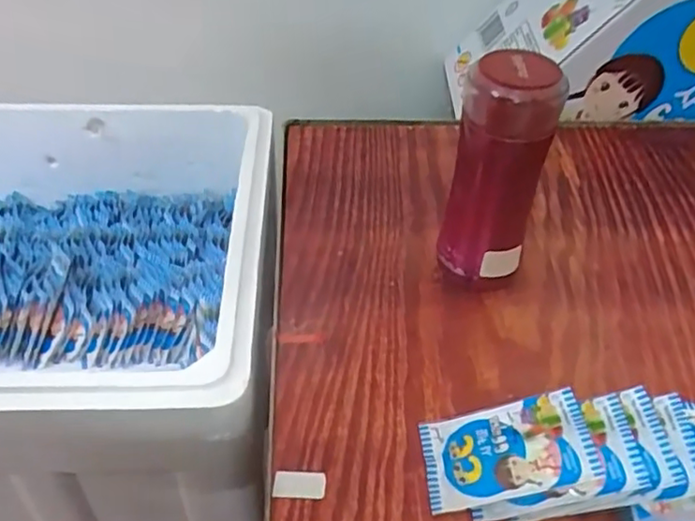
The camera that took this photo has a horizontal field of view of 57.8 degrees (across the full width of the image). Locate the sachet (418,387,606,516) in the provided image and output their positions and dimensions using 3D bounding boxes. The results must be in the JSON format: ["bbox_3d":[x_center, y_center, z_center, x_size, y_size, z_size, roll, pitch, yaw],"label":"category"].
[{"bbox_3d":[0.100,0.120,0.399,0.104,0.007,0.064,-17,38,12],"label":"sachet"}]

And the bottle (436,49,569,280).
[{"bbox_3d":[0.112,-0.056,0.480,0.058,0.191,0.055,-17,46,-19],"label":"bottle"}]

